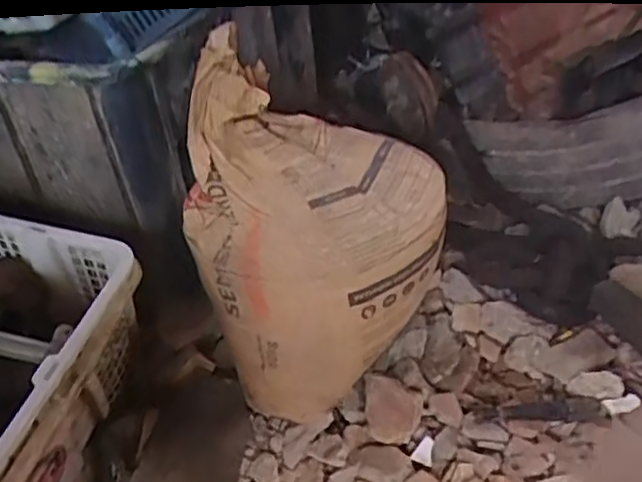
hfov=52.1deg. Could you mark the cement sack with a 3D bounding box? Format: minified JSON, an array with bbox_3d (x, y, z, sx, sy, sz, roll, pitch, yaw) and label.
[{"bbox_3d":[-0.020,-0.034,0.814,0.292,0.278,0.360,-22,44,-9],"label":"cement sack"}]

